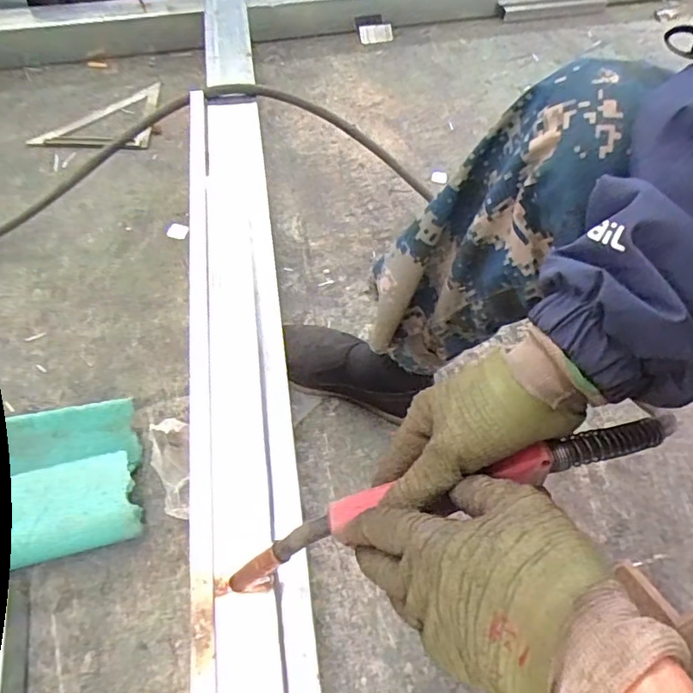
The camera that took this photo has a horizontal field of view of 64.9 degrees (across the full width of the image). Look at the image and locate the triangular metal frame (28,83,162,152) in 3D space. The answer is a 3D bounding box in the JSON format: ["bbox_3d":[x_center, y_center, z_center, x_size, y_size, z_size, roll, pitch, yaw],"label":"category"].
[{"bbox_3d":[-0.436,-0.415,1.015,0.275,0.024,0.141,-37,68,-23],"label":"triangular metal frame"}]

